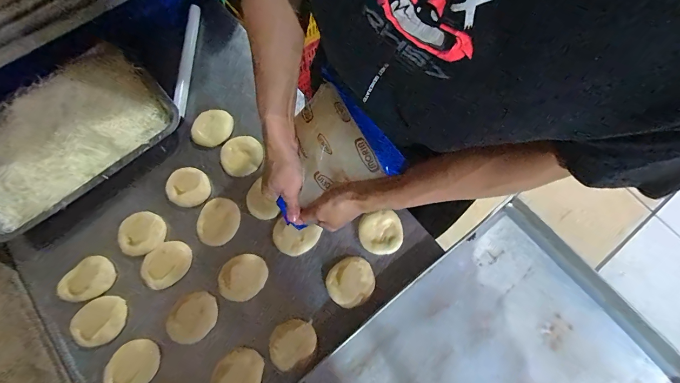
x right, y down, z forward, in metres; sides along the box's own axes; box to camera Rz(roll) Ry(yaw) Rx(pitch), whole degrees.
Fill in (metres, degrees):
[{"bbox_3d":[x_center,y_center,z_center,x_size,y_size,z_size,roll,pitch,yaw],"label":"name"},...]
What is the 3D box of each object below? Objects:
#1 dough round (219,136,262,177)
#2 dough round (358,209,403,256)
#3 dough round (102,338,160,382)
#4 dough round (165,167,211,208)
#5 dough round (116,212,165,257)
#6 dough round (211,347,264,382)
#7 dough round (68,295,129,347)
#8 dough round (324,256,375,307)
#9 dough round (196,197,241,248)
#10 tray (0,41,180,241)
[{"bbox_3d":[-0.174,-0.064,0.570,0.073,0.007,0.071,0,74,0],"label":"dough round"},{"bbox_3d":[0.067,0.068,0.530,0.069,0.009,0.070,0,74,0],"label":"dough round"},{"bbox_3d":[-0.305,0.258,0.472,0.083,0.007,0.064,-42,78,-11],"label":"dough round"},{"bbox_3d":[-0.261,-0.008,0.553,0.071,0.009,0.066,0,74,0],"label":"dough round"},{"bbox_3d":[-0.327,0.068,0.532,0.074,0.008,0.072,0,74,0],"label":"dough round"},{"bbox_3d":[-0.149,0.267,0.466,0.075,0.019,0.064,-38,77,-10],"label":"dough round"},{"bbox_3d":[-0.370,0.197,0.491,0.084,0.012,0.068,-9,74,-2],"label":"dough round"},{"bbox_3d":[0.017,0.141,0.507,0.075,0.011,0.067,-40,77,-11],"label":"dough round"},{"bbox_3d":[-0.202,0.049,0.534,0.063,0.010,0.076,26,75,8],"label":"dough round"},{"bbox_3d":[-0.477,-0.101,0.559,0.342,0.048,0.239,-41,76,-11],"label":"tray"}]

